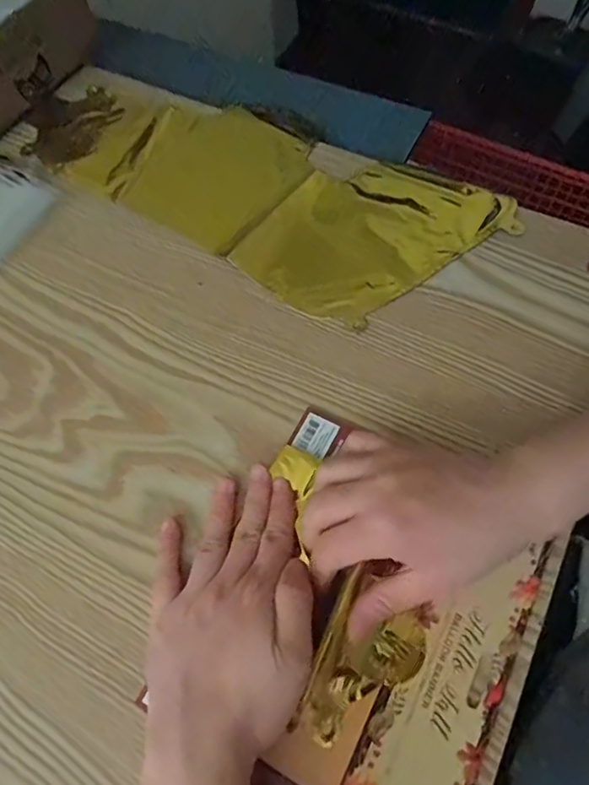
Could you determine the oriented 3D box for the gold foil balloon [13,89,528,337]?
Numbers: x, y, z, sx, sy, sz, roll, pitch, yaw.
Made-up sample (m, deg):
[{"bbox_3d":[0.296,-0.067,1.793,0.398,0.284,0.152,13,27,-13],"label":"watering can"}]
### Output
[{"bbox_3d":[-0.037,-0.187,0.455,0.393,0.016,0.178,33,69,17],"label":"gold foil balloon"}]

